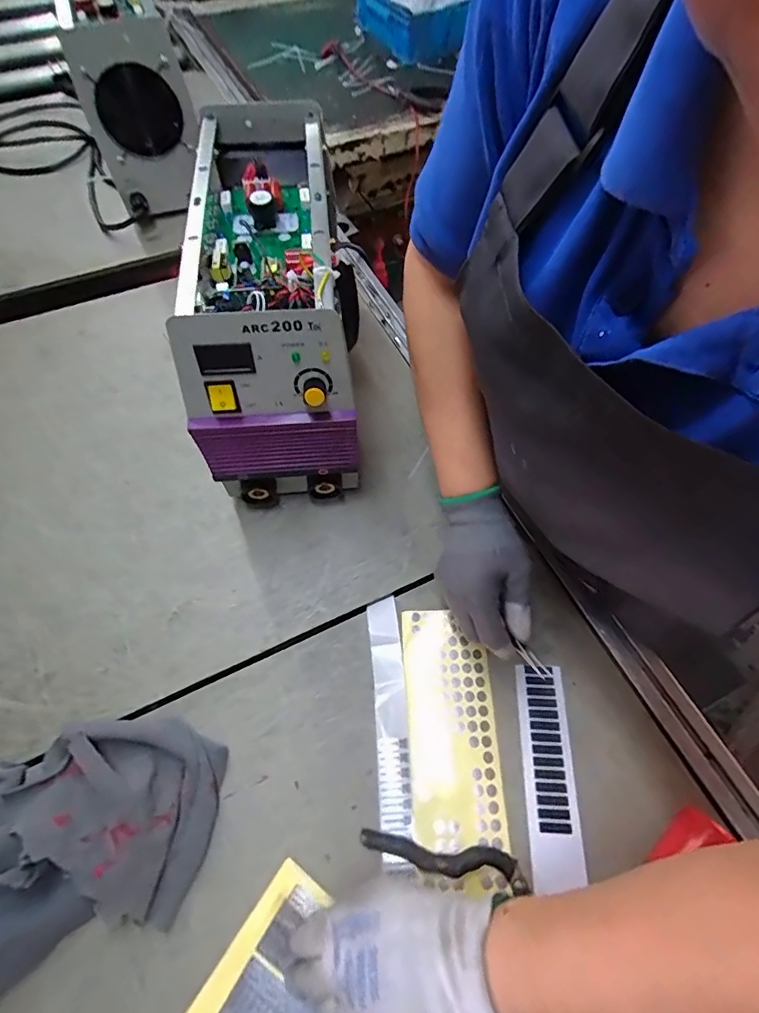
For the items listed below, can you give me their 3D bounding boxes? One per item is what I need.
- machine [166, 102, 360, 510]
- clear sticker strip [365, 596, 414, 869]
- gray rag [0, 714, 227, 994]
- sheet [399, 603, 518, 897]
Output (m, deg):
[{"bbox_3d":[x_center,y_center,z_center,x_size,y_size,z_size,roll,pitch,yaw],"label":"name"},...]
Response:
[{"bbox_3d":[-0.109,-0.237,0.521,0.146,0.195,0.397,-4,61,-3],"label":"machine"},{"bbox_3d":[0.010,0.199,0.449,0.030,0.006,0.227,-5,62,0],"label":"clear sticker strip"},{"bbox_3d":[-0.251,0.263,0.378,0.245,0.061,0.159,-15,63,-8],"label":"gray rag"},{"bbox_3d":[0.068,0.210,0.442,0.084,0.006,0.225,-1,62,-1],"label":"sheet"}]

